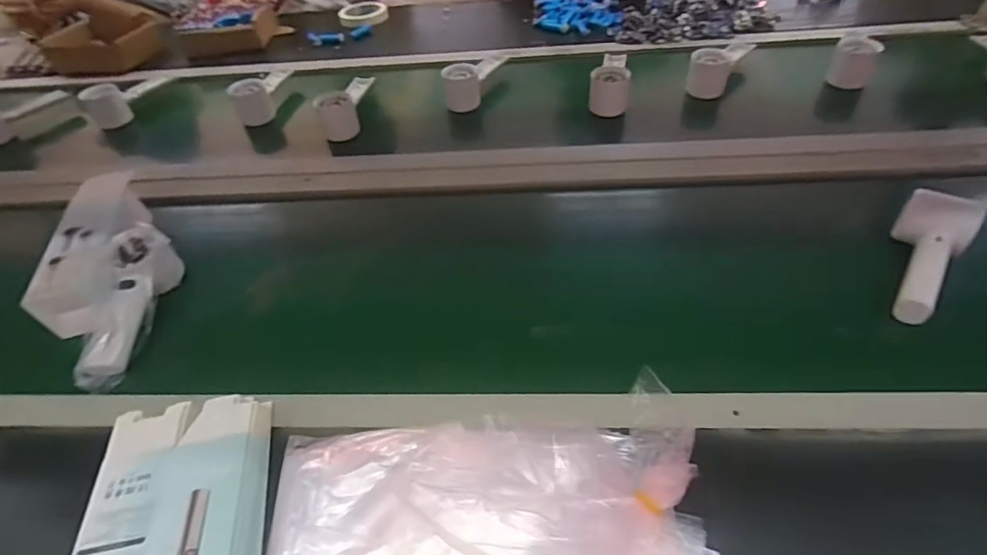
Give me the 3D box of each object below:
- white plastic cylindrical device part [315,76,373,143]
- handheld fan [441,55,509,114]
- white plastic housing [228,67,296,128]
[{"bbox_3d":[-0.235,-0.282,0.815,0.052,0.058,0.124,2,48,7],"label":"white plastic cylindrical device part"},{"bbox_3d":[-0.030,-0.330,0.837,0.057,0.058,0.149,18,52,20],"label":"handheld fan"},{"bbox_3d":[-0.391,-0.319,0.865,0.046,0.051,0.150,4,48,8],"label":"white plastic housing"}]

